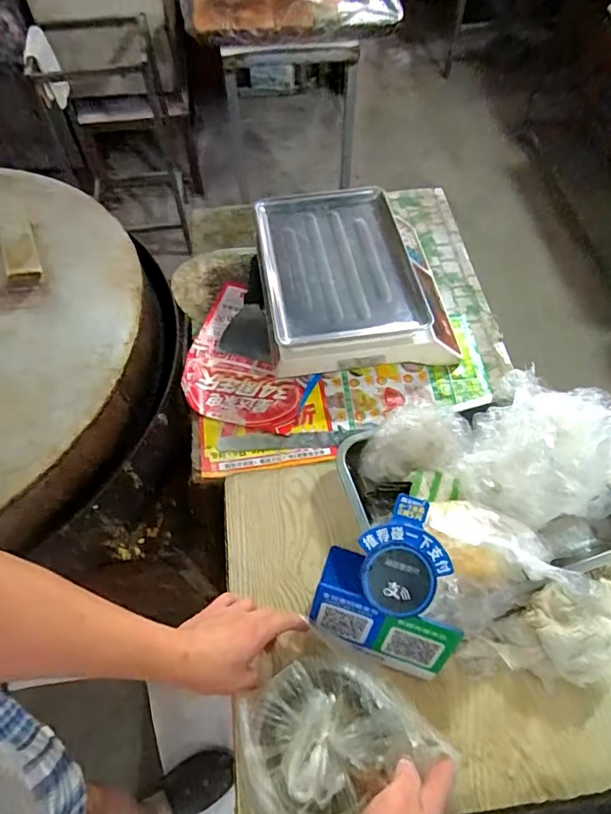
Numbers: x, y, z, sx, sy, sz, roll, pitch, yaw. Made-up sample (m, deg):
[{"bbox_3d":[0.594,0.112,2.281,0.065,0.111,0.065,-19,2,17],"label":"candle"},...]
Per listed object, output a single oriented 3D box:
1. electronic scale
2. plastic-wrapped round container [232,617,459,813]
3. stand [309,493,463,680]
[{"bbox_3d":[0.078,-0.219,0.865,0.324,0.122,0.346,-11,58,-7],"label":"electronic scale"},{"bbox_3d":[0.012,0.343,0.531,0.178,0.089,0.182,0,57,0],"label":"plastic-wrapped round container"},{"bbox_3d":[0.101,0.205,0.571,0.158,0.165,0.145,20,61,9],"label":"stand"}]

